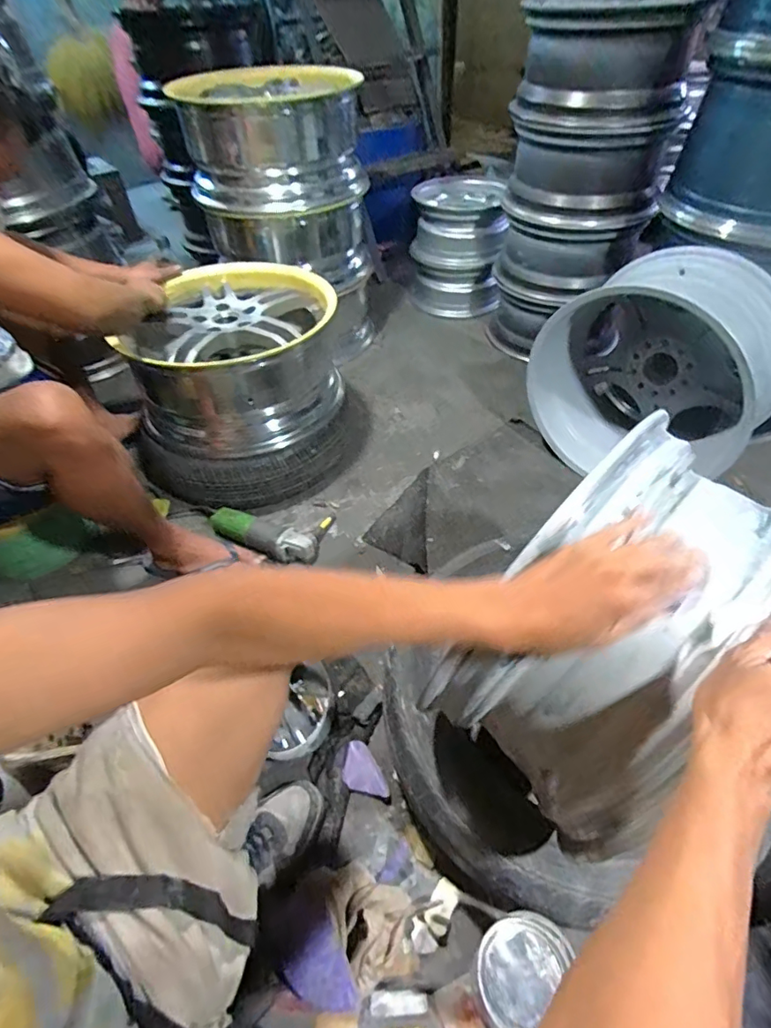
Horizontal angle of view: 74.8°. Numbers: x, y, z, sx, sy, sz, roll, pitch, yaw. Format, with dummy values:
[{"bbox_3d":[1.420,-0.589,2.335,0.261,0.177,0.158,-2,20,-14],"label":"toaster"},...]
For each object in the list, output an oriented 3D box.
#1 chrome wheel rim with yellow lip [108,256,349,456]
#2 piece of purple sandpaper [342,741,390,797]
[{"bbox_3d":[-0.354,-0.409,1.279,0.471,0.251,0.562,-2,48,2],"label":"chrome wheel rim with yellow lip"},{"bbox_3d":[-0.039,0.412,0.803,0.057,0.004,0.096,-22,50,-16],"label":"piece of purple sandpaper"}]

